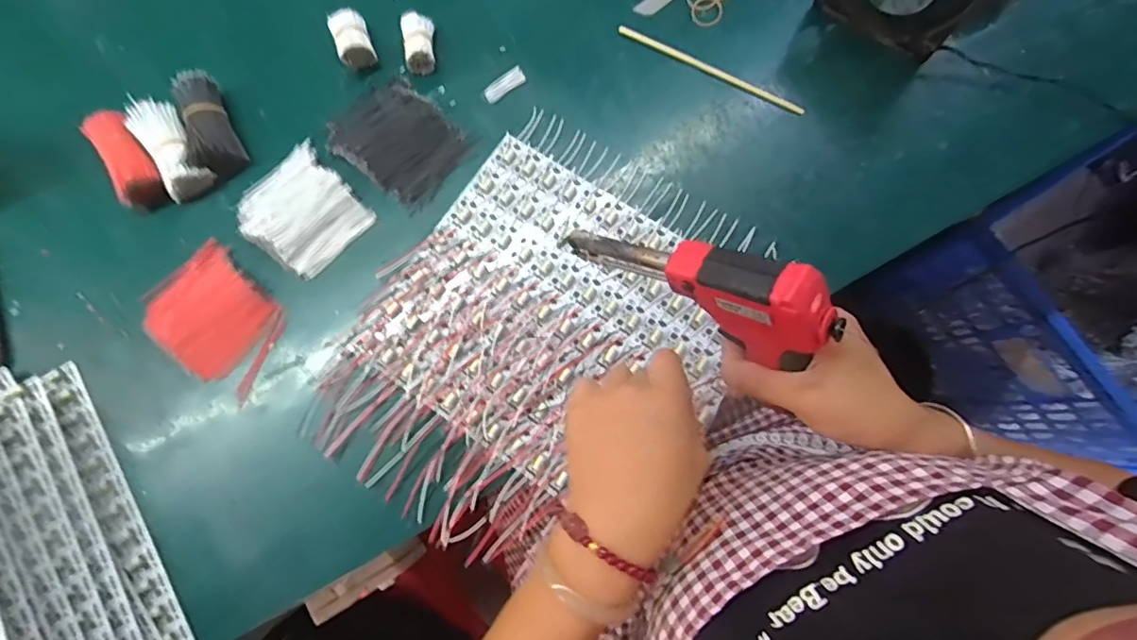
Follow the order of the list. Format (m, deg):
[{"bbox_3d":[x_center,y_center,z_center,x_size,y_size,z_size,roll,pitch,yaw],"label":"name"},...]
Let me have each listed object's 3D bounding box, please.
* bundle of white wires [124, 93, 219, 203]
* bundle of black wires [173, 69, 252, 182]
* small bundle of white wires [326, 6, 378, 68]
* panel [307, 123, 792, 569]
[{"bbox_3d":[-0.370,-0.161,0.500,0.041,0.033,0.096,-32,81,-6],"label":"bundle of white wires"},{"bbox_3d":[-0.341,-0.184,0.503,0.042,0.037,0.099,-24,80,-4],"label":"bundle of black wires"},{"bbox_3d":[-0.208,-0.270,0.519,0.033,0.029,0.051,-20,80,-4],"label":"small bundle of white wires"},{"bbox_3d":[-0.024,0.012,0.458,0.276,0.018,0.356,33,81,6],"label":"panel"}]

